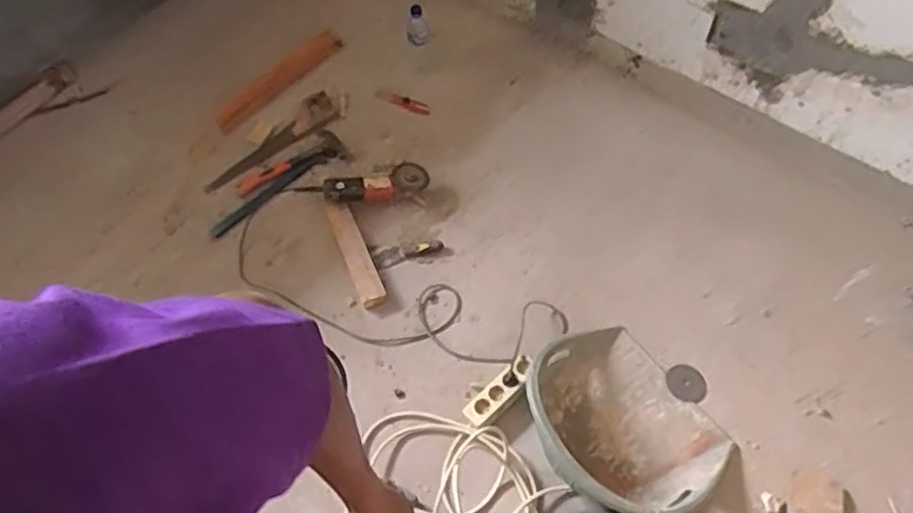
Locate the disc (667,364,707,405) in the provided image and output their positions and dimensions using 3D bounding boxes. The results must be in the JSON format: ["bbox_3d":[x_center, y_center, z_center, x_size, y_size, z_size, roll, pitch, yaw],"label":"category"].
[{"bbox_3d":[0.531,0.295,1.602,0.082,0.007,0.095,-15,59,1],"label":"disc"}]

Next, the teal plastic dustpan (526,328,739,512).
[{"bbox_3d":[0.359,0.352,1.487,0.379,0.176,0.436,-32,63,-15],"label":"teal plastic dustpan"}]

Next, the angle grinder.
[{"bbox_3d":[-0.248,-0.181,1.856,0.351,0.078,0.104,-10,59,-3],"label":"angle grinder"}]

